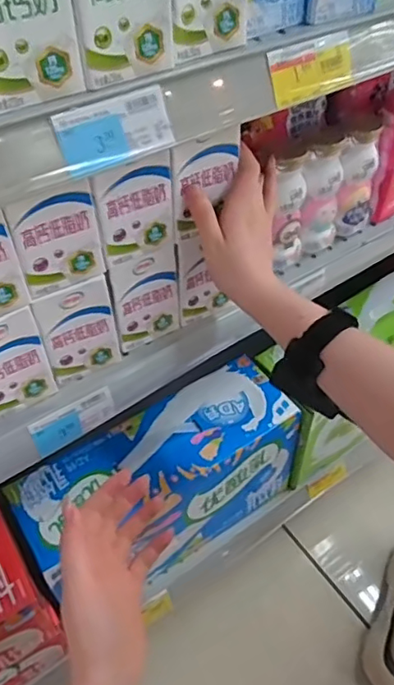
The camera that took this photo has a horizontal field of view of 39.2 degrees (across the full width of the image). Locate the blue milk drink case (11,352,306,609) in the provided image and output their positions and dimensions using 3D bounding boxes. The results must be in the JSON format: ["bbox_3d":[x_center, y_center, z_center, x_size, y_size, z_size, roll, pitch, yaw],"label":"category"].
[{"bbox_3d":[-0.040,0.182,0.713,0.334,0.188,0.123,-28,54,-23],"label":"blue milk drink case"}]

